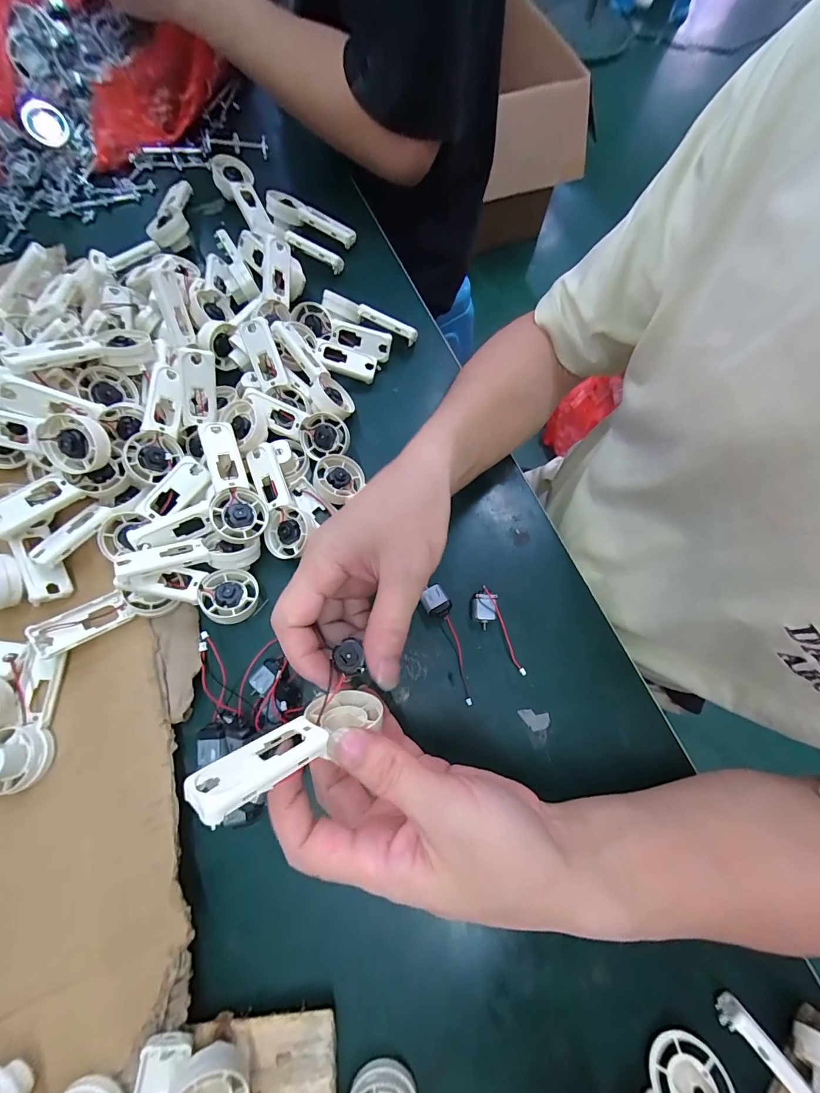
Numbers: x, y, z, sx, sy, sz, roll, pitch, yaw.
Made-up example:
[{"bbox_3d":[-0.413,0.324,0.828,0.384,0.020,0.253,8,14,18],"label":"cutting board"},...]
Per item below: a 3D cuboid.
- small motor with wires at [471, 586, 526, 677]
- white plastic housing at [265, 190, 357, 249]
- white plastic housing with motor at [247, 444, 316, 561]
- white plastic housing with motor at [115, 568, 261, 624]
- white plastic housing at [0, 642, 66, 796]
[{"bbox_3d":[0.065,0.066,0.311,0.020,0.017,0.068,-20,73,-8],"label":"small motor with wires"},{"bbox_3d":[-0.100,-0.332,0.412,0.089,0.015,0.032,19,71,-8],"label":"white plastic housing"},{"bbox_3d":[-0.104,-0.036,0.320,0.037,0.022,0.091,-19,73,-8],"label":"white plastic housing with motor"},{"bbox_3d":[-0.155,0.032,0.291,0.087,0.016,0.041,11,70,-20],"label":"white plastic housing with motor"},{"bbox_3d":[-0.249,0.110,0.261,0.033,0.027,0.086,-4,72,-3],"label":"white plastic housing"}]

